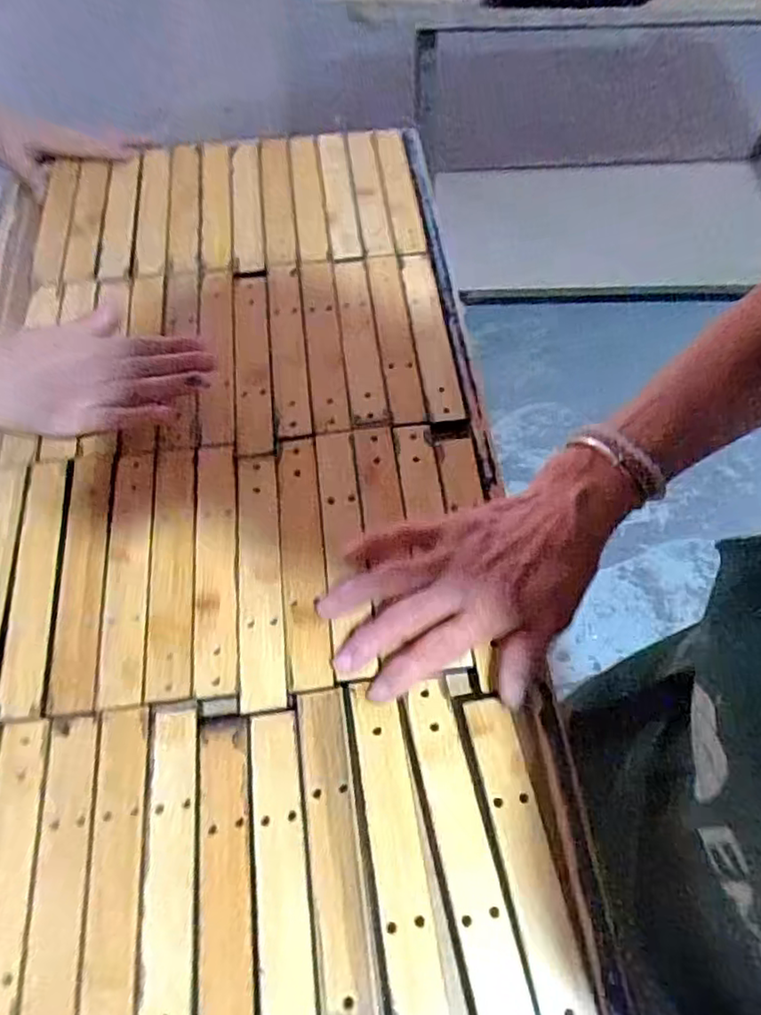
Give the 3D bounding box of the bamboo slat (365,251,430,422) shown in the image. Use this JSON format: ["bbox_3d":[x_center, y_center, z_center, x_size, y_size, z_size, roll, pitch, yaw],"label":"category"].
[{"bbox_3d":[0.012,-0.139,0.499,0.026,0.007,0.175,-7,62,-2],"label":"bamboo slat"}]

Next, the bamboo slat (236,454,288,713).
[{"bbox_3d":[-0.079,0.041,0.409,0.028,0.004,0.175,-7,62,-2],"label":"bamboo slat"}]

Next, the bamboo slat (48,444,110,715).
[{"bbox_3d":[-0.196,0.042,0.412,0.028,0.007,0.178,-8,62,-2],"label":"bamboo slat"}]

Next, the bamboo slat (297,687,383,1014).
[{"bbox_3d":[-0.023,0.191,0.338,0.028,0.004,0.179,-8,62,-2],"label":"bamboo slat"}]

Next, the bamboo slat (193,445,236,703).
[{"bbox_3d":[-0.109,0.033,0.412,0.026,0.004,0.174,-7,62,-2],"label":"bamboo slat"}]

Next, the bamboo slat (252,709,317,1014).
[{"bbox_3d":[-0.051,0.202,0.332,0.027,0.004,0.179,-7,62,-2],"label":"bamboo slat"}]

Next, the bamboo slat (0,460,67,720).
[{"bbox_3d":[-0.227,0.046,0.412,0.025,0.006,0.178,-9,62,-3],"label":"bamboo slat"}]

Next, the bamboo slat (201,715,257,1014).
[{"bbox_3d":[-0.081,0.204,0.331,0.027,0.004,0.179,-7,62,-2],"label":"bamboo slat"}]

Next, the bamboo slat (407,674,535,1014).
[{"bbox_3d":[0.045,0.184,0.339,0.027,0.004,0.176,-12,62,-4],"label":"bamboo slat"}]

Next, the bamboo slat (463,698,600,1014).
[{"bbox_3d":[0.081,0.193,0.332,0.031,0.007,0.178,-11,62,-4],"label":"bamboo slat"}]

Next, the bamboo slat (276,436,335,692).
[{"bbox_3d":[-0.053,0.029,0.423,0.028,0.004,0.182,-7,62,-2],"label":"bamboo slat"}]

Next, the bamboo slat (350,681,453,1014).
[{"bbox_3d":[0.010,0.187,0.341,0.028,0.005,0.176,-9,62,-3],"label":"bamboo slat"}]

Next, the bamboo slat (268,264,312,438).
[{"bbox_3d":[-0.074,-0.132,0.500,0.025,0.008,0.182,-8,62,-2],"label":"bamboo slat"}]

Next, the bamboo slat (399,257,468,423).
[{"bbox_3d":[0.040,-0.141,0.500,0.028,0.006,0.176,-6,62,-1],"label":"bamboo slat"}]

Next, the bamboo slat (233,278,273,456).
[{"bbox_3d":[-0.100,-0.120,0.488,0.027,0.006,0.180,-7,62,-2],"label":"bamboo slat"}]

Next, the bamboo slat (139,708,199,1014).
[{"bbox_3d":[-0.110,0.195,0.328,0.026,0.004,0.171,-7,62,-2],"label":"bamboo slat"}]

